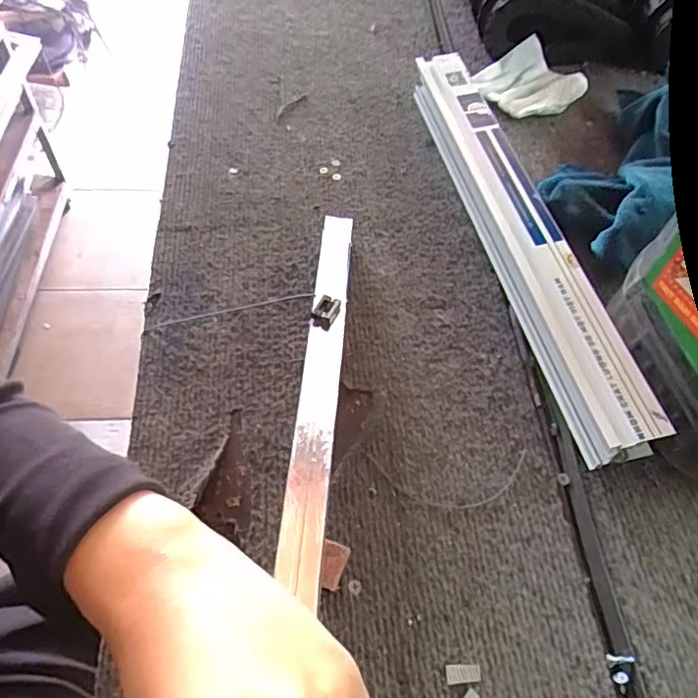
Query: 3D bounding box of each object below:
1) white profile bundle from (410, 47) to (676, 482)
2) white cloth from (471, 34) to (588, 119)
[{"bbox_3d":[0.115,-0.092,0.414,0.043,0.044,0.366,-9,60,-9],"label":"white profile bundle"},{"bbox_3d":[0.164,-0.244,0.519,0.089,0.026,0.075,-29,64,-19],"label":"white cloth"}]

